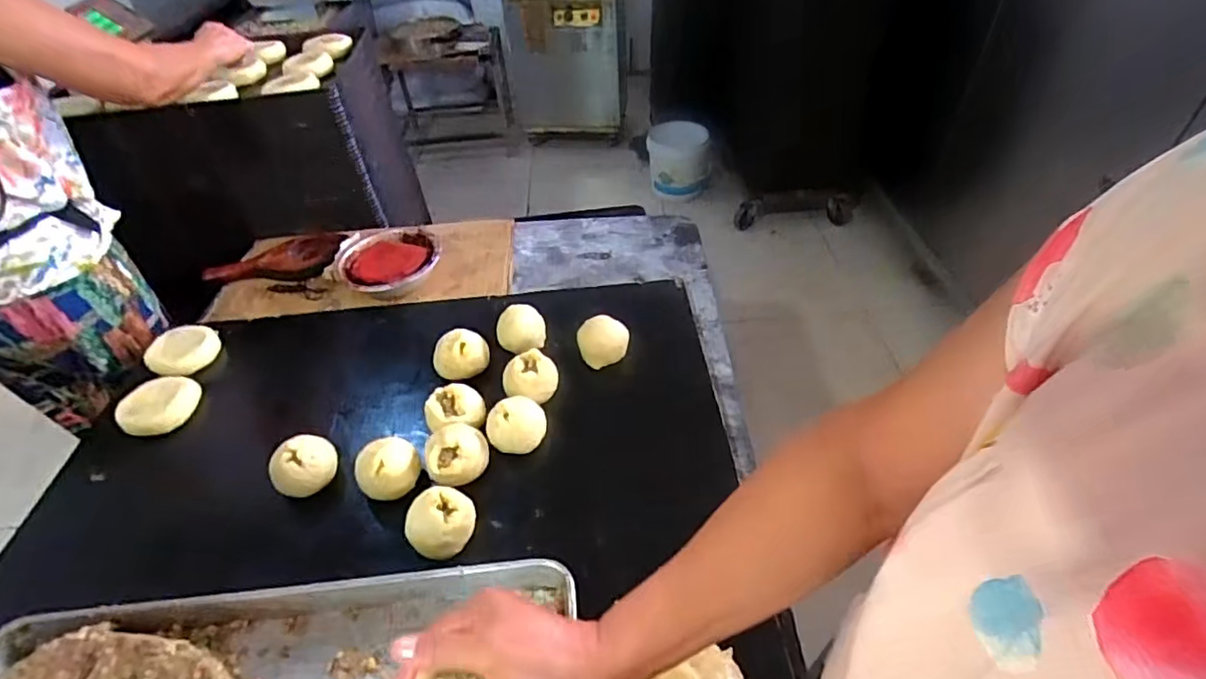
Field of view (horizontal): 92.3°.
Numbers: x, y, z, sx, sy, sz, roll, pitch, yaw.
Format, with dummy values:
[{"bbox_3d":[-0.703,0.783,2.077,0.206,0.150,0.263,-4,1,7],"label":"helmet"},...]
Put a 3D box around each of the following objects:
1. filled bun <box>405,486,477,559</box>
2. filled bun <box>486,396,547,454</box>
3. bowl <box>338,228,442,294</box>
[{"bbox_3d":[-0.186,0.205,0.667,0.074,0.054,0.073,-7,44,-4],"label":"filled bun"},{"bbox_3d":[-0.114,0.111,0.772,0.076,0.052,0.071,-6,44,-3],"label":"filled bun"},{"bbox_3d":[-0.390,-0.139,1.065,0.183,0.048,0.180,-2,44,2],"label":"bowl"}]

